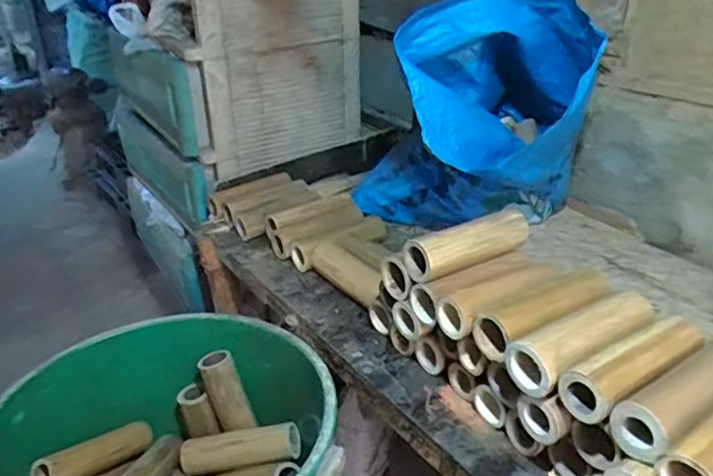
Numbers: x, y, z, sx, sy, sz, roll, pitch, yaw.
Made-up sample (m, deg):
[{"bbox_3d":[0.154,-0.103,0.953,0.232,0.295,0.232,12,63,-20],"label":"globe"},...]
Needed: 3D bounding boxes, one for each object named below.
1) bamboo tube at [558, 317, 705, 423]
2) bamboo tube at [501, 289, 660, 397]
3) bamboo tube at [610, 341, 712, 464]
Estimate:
[{"bbox_3d":[0.287,0.131,0.595,0.176,0.047,0.053,-14,29,-25],"label":"bamboo tube"},{"bbox_3d":[0.247,0.109,0.642,0.183,0.052,0.062,-17,31,-30],"label":"bamboo tube"},{"bbox_3d":[0.324,0.153,0.569,0.185,0.050,0.059,-17,31,-30],"label":"bamboo tube"}]

